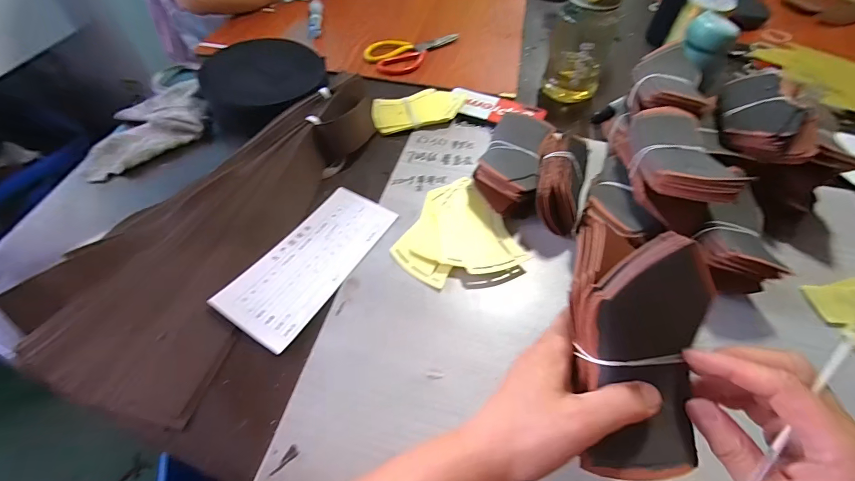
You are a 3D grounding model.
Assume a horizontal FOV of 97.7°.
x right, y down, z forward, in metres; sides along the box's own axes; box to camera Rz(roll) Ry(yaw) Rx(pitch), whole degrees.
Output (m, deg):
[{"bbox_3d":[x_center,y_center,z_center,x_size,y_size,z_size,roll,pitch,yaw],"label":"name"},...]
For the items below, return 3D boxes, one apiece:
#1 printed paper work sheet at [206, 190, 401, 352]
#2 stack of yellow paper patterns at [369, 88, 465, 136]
[{"bbox_3d":[-0.129,0.017,0.425,0.096,0.012,0.208,27,57,17],"label":"printed paper work sheet"},{"bbox_3d":[-0.013,-0.212,0.598,0.151,0.021,0.083,-14,55,-13],"label":"stack of yellow paper patterns"}]

